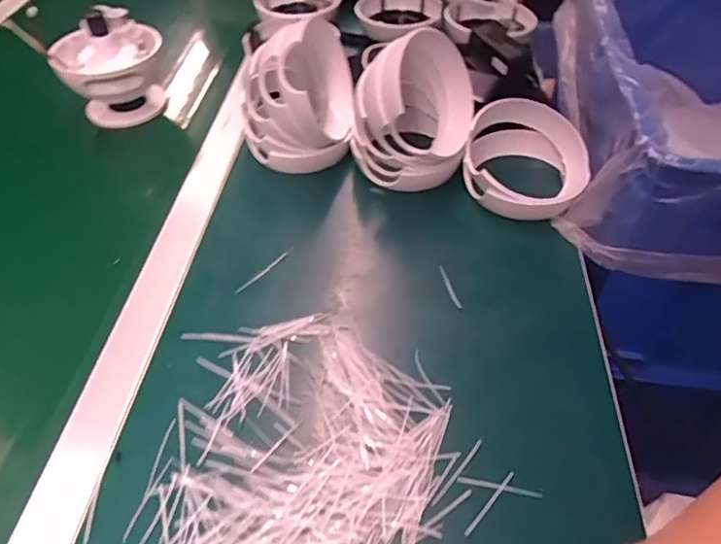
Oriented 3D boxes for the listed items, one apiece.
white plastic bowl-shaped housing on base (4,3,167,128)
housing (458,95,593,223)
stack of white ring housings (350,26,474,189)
[{"bbox_3d":[-0.295,-0.232,0.633,0.124,0.118,0.101,4,49,4],"label":"white plastic bowl-shaped housing on base"},{"bbox_3d":[0.160,-0.109,0.527,0.117,0.072,0.115,21,52,17],"label":"housing"},{"bbox_3d":[0.053,-0.160,0.533,0.108,0.134,0.123,10,50,9],"label":"stack of white ring housings"}]

